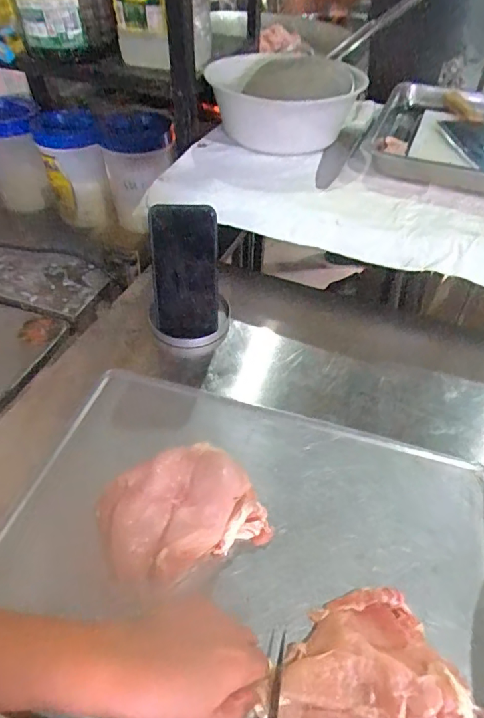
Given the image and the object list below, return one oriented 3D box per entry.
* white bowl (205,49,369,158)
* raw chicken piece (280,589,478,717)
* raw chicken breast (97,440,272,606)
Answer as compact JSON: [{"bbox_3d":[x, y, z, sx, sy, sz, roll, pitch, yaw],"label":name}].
[{"bbox_3d":[0.077,-0.487,0.902,0.265,0.081,0.265,0,45,-1],"label":"white bowl"},{"bbox_3d":[0.095,0.255,0.348,0.133,0.036,0.154,33,53,27],"label":"raw chicken piece"},{"bbox_3d":[-0.061,0.138,0.464,0.144,0.038,0.124,-21,49,-20],"label":"raw chicken breast"}]

